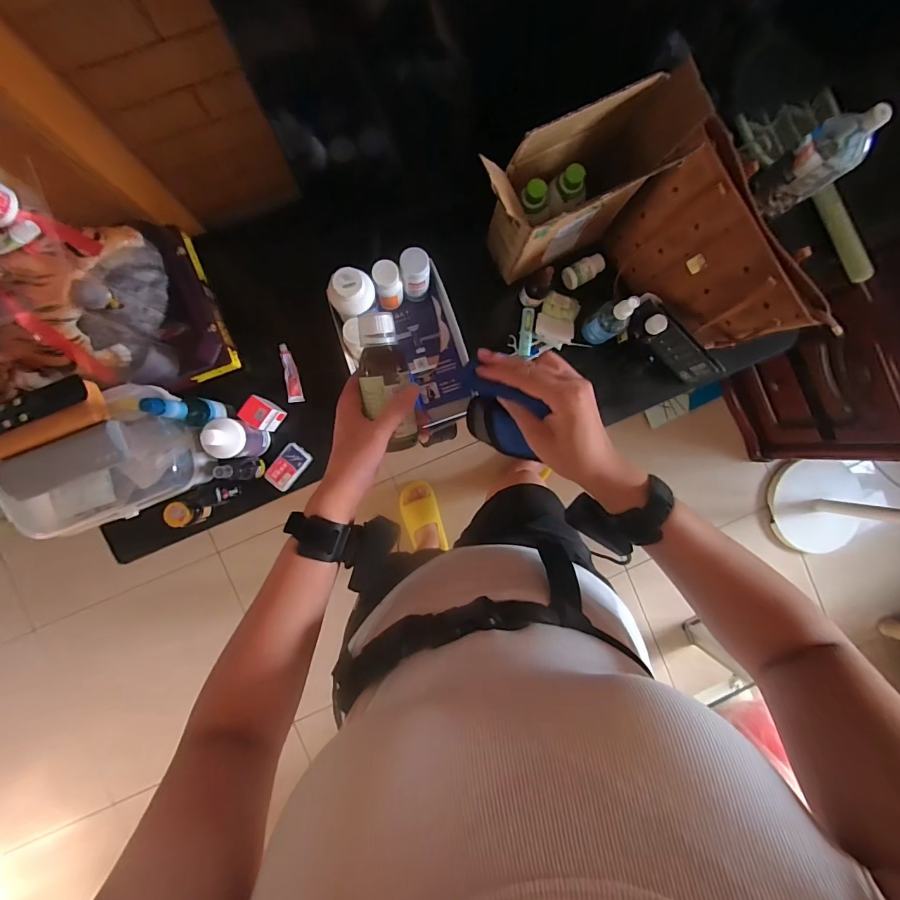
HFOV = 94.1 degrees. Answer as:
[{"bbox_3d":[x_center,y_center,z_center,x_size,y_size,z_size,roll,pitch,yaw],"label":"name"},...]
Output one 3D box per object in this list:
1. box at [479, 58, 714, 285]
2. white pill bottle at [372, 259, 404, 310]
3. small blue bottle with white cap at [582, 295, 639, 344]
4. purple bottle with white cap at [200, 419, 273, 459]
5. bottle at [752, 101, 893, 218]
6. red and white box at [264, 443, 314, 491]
[{"bbox_3d":[0.183,-0.400,0.647,0.295,0.247,0.111,-31,92,-3],"label":"box"},{"bbox_3d":[-0.107,-0.284,0.740,0.048,0.110,0.056,-7,91,-4],"label":"white pill bottle"},{"bbox_3d":[0.281,-0.227,0.730,0.052,0.138,0.057,-37,93,-3],"label":"small blue bottle with white cap"},{"bbox_3d":[-0.354,-0.018,0.689,0.059,0.141,0.063,9,90,-4],"label":"purple bottle with white cap"},{"bbox_3d":[0.629,-0.495,0.717,0.087,0.210,0.089,0,90,-4],"label":"bottle"},{"bbox_3d":[-0.291,0.030,0.755,0.048,0.013,0.081,39,88,-3],"label":"red and white box"}]

